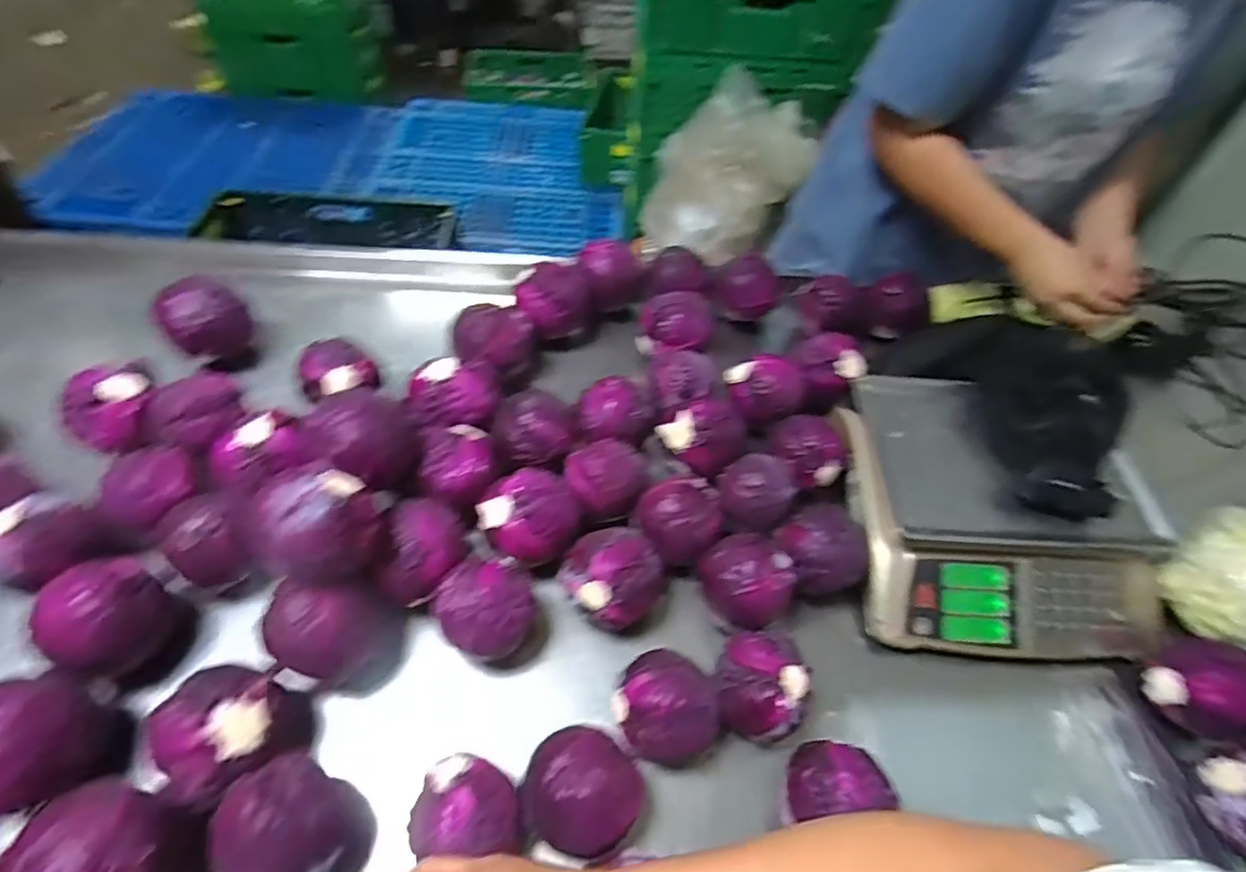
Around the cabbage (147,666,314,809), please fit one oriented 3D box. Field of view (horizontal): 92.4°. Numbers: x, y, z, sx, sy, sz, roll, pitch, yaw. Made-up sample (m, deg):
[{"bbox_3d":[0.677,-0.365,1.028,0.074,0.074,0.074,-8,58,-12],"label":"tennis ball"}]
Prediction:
[{"bbox_3d":[-0.338,0.263,0.520,0.092,0.103,0.099,2,52,-3],"label":"cabbage"}]

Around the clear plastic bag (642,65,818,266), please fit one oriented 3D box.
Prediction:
[{"bbox_3d":[0.202,-0.574,1.292,0.282,0.327,0.174,5,52,-1],"label":"clear plastic bag"}]

